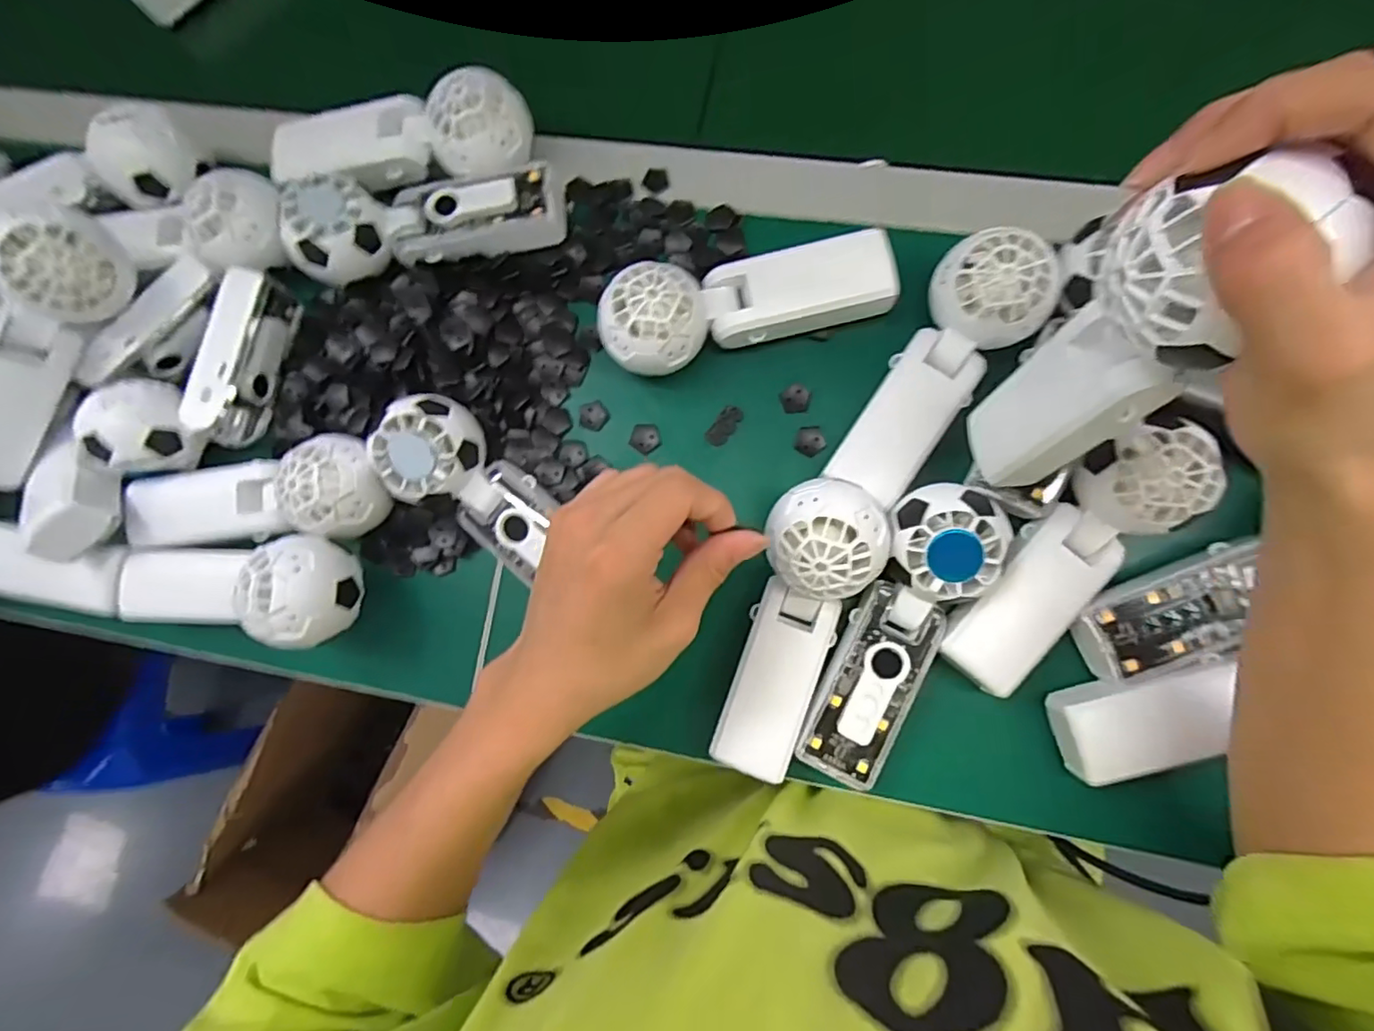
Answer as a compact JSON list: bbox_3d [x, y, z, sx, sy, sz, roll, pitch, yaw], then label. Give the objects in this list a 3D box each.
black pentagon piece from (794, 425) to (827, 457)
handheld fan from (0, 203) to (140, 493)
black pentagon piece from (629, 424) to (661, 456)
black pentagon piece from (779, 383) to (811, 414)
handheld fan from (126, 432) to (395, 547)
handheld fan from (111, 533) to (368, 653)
[{"bbox_3d":[0.077,-0.046,0.374,0.018,0.004,0.018,-6,82,5],"label":"black pentagon piece"},{"bbox_3d":[-0.395,-0.094,0.350,0.046,0.068,0.180,31,87,8],"label":"handheld fan"},{"bbox_3d":[-0.026,-0.050,0.384,0.019,0.004,0.019,35,87,9],"label":"black pentagon piece"},{"bbox_3d":[0.068,-0.074,0.374,0.019,0.004,0.017,-4,83,5],"label":"black pentagon piece"},{"bbox_3d":[-0.268,-0.012,0.376,0.168,0.051,0.058,-5,82,18],"label":"handheld fan"},{"bbox_3d":[-0.275,0.047,0.366,0.169,0.055,0.061,-3,82,25],"label":"handheld fan"}]

